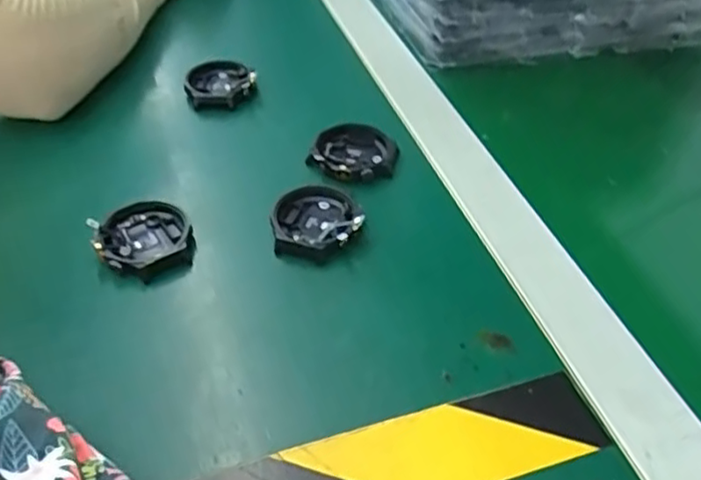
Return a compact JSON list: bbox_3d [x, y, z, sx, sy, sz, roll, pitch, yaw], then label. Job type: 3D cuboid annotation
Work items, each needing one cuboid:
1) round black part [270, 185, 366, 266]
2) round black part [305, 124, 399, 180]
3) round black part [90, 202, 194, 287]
[{"bbox_3d":[-0.021,-0.011,0.364,0.054,0.010,0.051,0,44,0],"label":"round black part"},{"bbox_3d":[0.003,-0.057,0.413,0.053,0.014,0.053,0,44,0],"label":"round black part"},{"bbox_3d":[-0.113,0.000,0.353,0.049,0.015,0.053,0,44,0],"label":"round black part"}]

